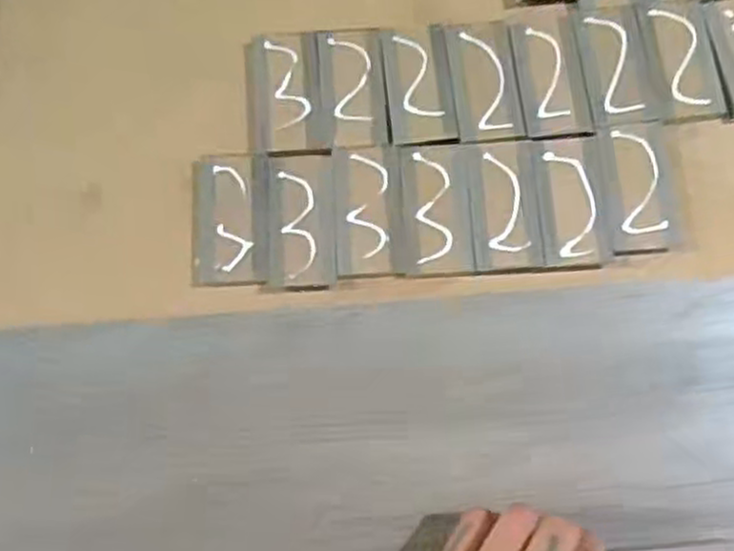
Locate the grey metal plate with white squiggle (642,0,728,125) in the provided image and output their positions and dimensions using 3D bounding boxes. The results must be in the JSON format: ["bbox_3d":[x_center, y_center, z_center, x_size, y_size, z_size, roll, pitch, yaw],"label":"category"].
[{"bbox_3d":[0.197,-0.134,0.468,0.040,0.004,0.077,-6,76,0],"label":"grey metal plate with white squiggle"}]

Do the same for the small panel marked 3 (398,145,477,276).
[{"bbox_3d":[0.042,-0.040,0.448,0.043,0.004,0.080,-2,76,1],"label":"small panel marked 3"}]

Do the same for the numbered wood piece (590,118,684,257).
[{"bbox_3d":[0.161,-0.052,0.450,0.044,0.005,0.078,-5,76,0],"label":"numbered wood piece"}]

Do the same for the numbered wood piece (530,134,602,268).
[{"bbox_3d":[0.120,-0.045,0.447,0.038,0.004,0.081,-3,76,1],"label":"numbered wood piece"}]

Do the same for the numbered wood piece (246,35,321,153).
[{"bbox_3d":[-0.052,-0.115,0.474,0.045,0.006,0.081,-5,76,0],"label":"numbered wood piece"}]

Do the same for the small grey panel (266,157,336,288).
[{"bbox_3d":[-0.039,-0.034,0.449,0.040,0.004,0.081,-2,76,1],"label":"small grey panel"}]

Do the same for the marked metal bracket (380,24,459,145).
[{"bbox_3d":[0.032,-0.121,0.470,0.041,0.004,0.080,-6,76,0],"label":"marked metal bracket"}]

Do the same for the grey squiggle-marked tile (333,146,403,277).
[{"bbox_3d":[0.001,-0.040,0.449,0.039,0.004,0.080,-2,76,1],"label":"grey squiggle-marked tile"}]

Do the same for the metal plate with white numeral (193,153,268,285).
[{"bbox_3d":[-0.082,-0.034,0.453,0.043,0.007,0.079,-1,76,1],"label":"metal plate with white numeral"}]

